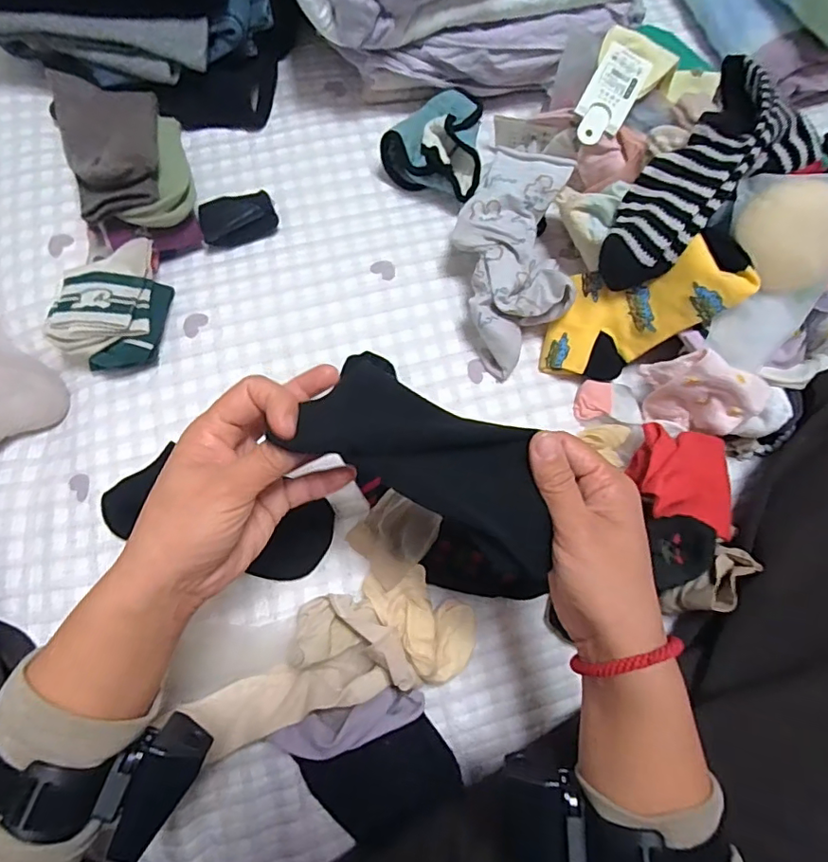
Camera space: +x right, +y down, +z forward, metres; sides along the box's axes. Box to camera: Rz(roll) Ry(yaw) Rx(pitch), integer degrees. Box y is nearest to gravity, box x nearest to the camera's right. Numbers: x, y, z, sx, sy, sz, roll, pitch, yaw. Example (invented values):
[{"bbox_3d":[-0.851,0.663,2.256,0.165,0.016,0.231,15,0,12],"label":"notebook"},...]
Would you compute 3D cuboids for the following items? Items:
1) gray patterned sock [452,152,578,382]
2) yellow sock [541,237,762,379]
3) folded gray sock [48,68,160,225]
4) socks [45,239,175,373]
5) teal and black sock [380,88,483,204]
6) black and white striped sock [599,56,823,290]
[{"bbox_3d":[0.091,-0.167,0.501,0.099,0.062,0.220,2,71,-1],"label":"gray patterned sock"},{"bbox_3d":[0.196,-0.102,0.464,0.176,0.044,0.085,-23,67,35],"label":"yellow sock"},{"bbox_3d":[-0.277,-0.270,0.484,0.085,0.024,0.150,-21,73,-8],"label":"folded gray sock"},{"bbox_3d":[-0.278,-0.116,0.492,0.085,0.045,0.118,0,71,-2],"label":"socks"},{"bbox_3d":[0.035,-0.307,0.558,0.105,0.054,0.120,25,72,7],"label":"teal and black sock"},{"bbox_3d":[0.236,-0.201,0.430,0.103,0.044,0.193,44,96,12],"label":"black and white striped sock"}]

